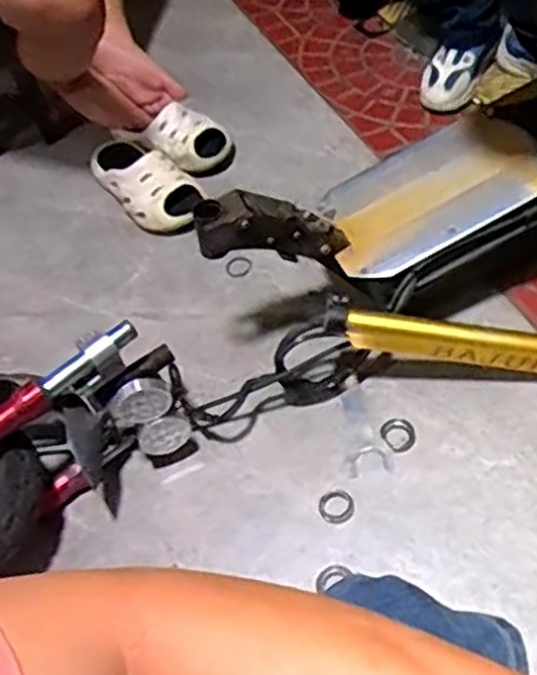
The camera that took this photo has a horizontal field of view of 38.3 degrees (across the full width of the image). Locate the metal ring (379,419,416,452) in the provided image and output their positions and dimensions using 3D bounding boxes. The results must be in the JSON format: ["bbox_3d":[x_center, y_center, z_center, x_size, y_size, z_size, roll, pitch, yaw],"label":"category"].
[{"bbox_3d":[0.171,0.127,1.017,0.042,0.009,0.046,-3,50,4],"label":"metal ring"}]

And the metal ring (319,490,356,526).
[{"bbox_3d":[0.087,0.214,0.977,0.046,0.012,0.043,-6,53,8],"label":"metal ring"}]

